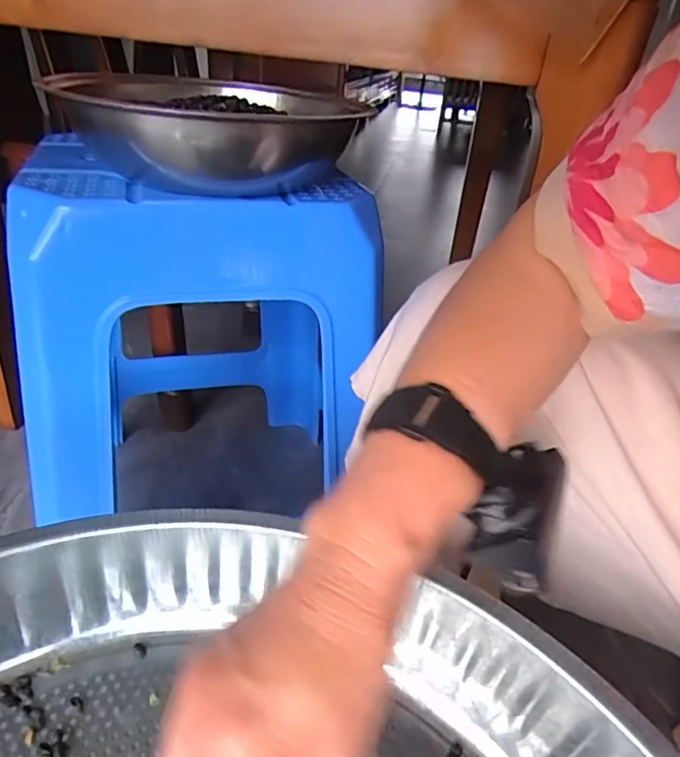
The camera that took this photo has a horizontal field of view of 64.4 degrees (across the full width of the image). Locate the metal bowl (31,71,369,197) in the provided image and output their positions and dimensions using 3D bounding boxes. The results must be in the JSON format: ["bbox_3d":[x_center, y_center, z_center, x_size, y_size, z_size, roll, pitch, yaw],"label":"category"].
[{"bbox_3d":[-0.099,-0.216,0.472,0.219,0.062,0.270,0,33,-10],"label":"metal bowl"}]

